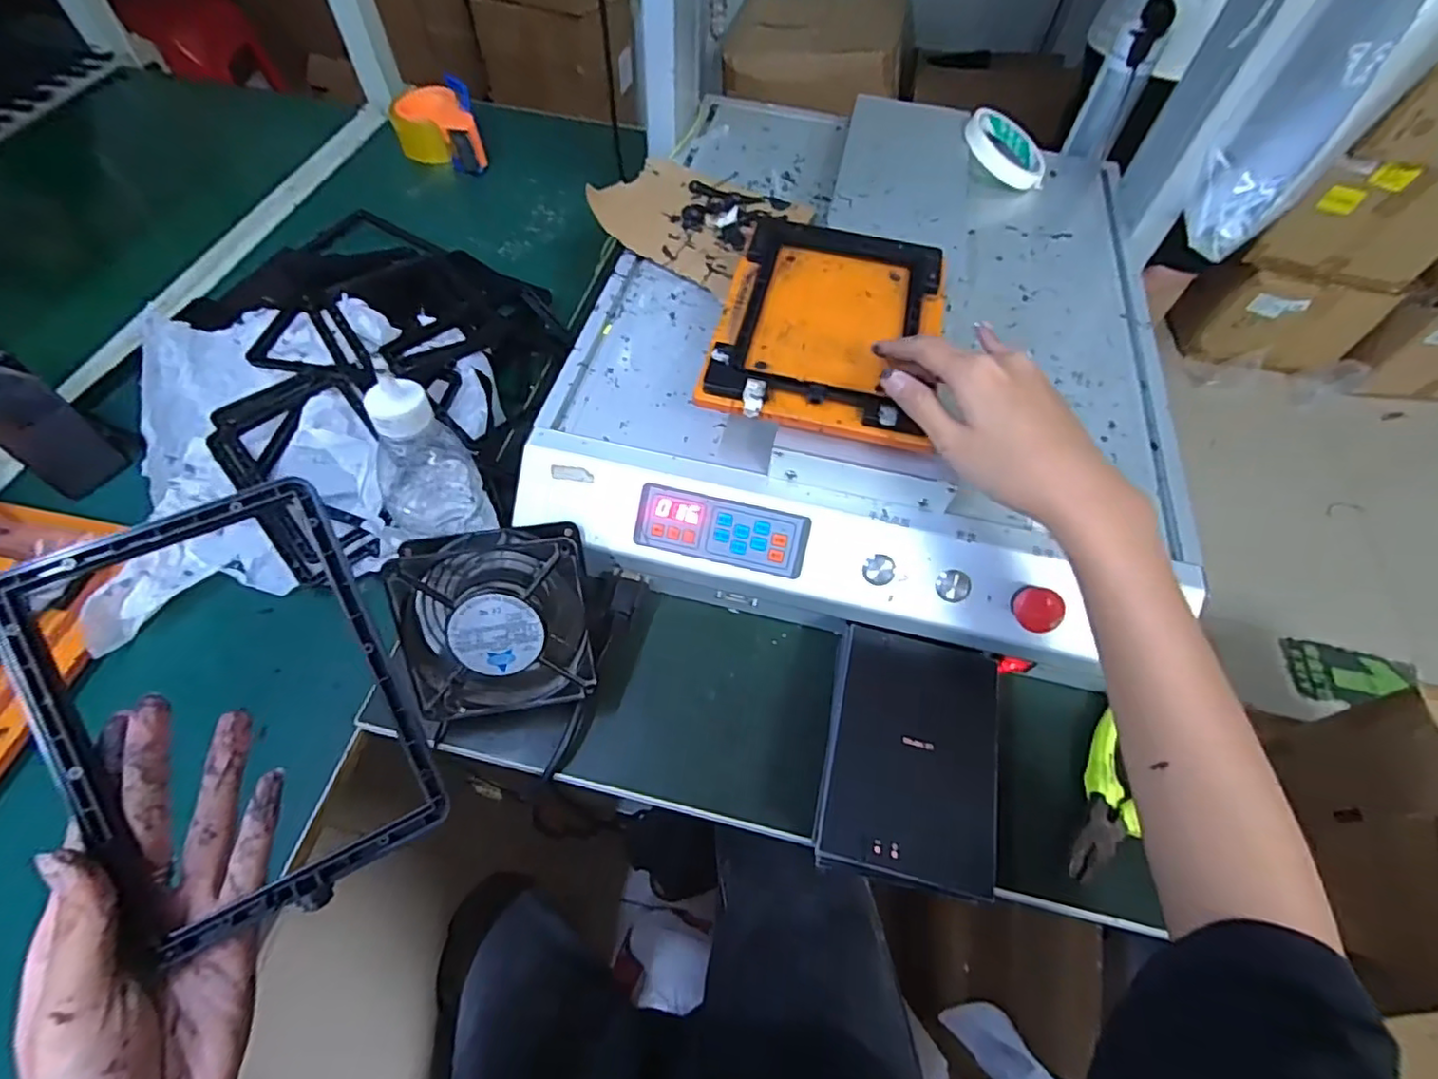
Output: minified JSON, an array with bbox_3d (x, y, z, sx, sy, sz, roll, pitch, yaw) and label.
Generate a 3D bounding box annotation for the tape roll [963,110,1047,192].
[{"bbox_3d":[0.291,-0.397,0.628,0.089,0.012,0.075,21,71,-10],"label":"tape roll"}]

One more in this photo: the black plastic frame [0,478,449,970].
[{"bbox_3d":[-0.199,0.068,0.254,0.120,0.010,0.167,-22,89,-17],"label":"black plastic frame"}]

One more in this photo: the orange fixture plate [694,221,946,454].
[{"bbox_3d":[0.079,-0.155,0.433,0.146,0.015,0.198,13,59,5],"label":"orange fixture plate"}]

